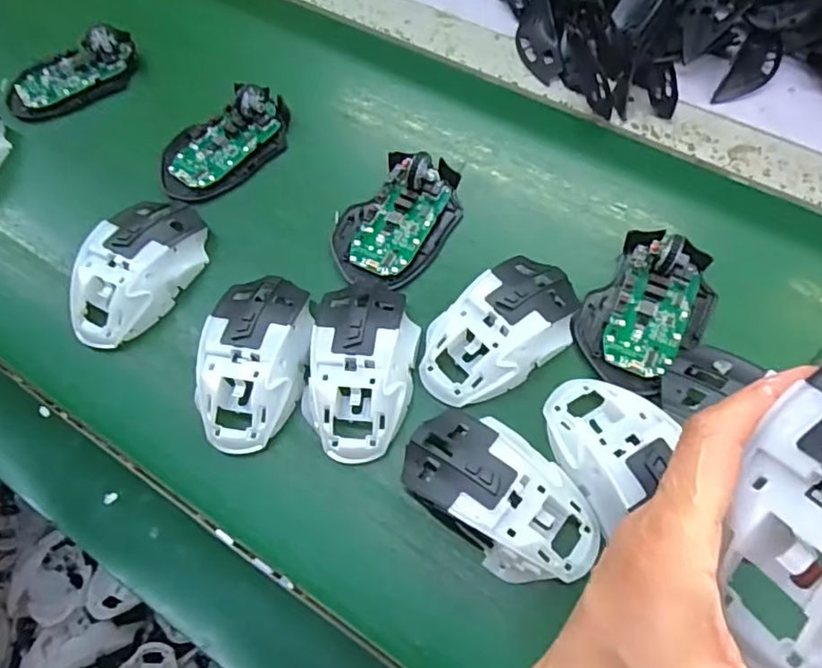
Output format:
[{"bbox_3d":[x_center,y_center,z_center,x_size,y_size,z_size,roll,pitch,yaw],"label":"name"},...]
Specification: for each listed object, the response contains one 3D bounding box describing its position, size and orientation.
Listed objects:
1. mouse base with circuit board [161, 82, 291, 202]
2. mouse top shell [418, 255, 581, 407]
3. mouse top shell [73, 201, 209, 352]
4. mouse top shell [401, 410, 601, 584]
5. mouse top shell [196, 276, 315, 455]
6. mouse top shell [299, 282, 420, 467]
[{"bbox_3d":[-0.149,-0.155,0.463,0.116,0.027,0.066,-40,67,-14],"label":"mouse base with circuit board"},{"bbox_3d":[0.058,-0.005,0.367,0.114,0.031,0.061,-37,67,-13],"label":"mouse top shell"},{"bbox_3d":[-0.195,-0.046,0.412,0.065,0.045,0.114,32,70,19],"label":"mouse top shell"},{"bbox_3d":[0.048,0.089,0.326,0.113,0.040,0.063,38,73,20],"label":"mouse top shell"},{"bbox_3d":[-0.098,0.015,0.373,0.063,0.042,0.114,1,64,5],"label":"mouse top shell"},{"bbox_3d":[-0.032,0.019,0.364,0.065,0.037,0.111,6,64,8],"label":"mouse top shell"}]

